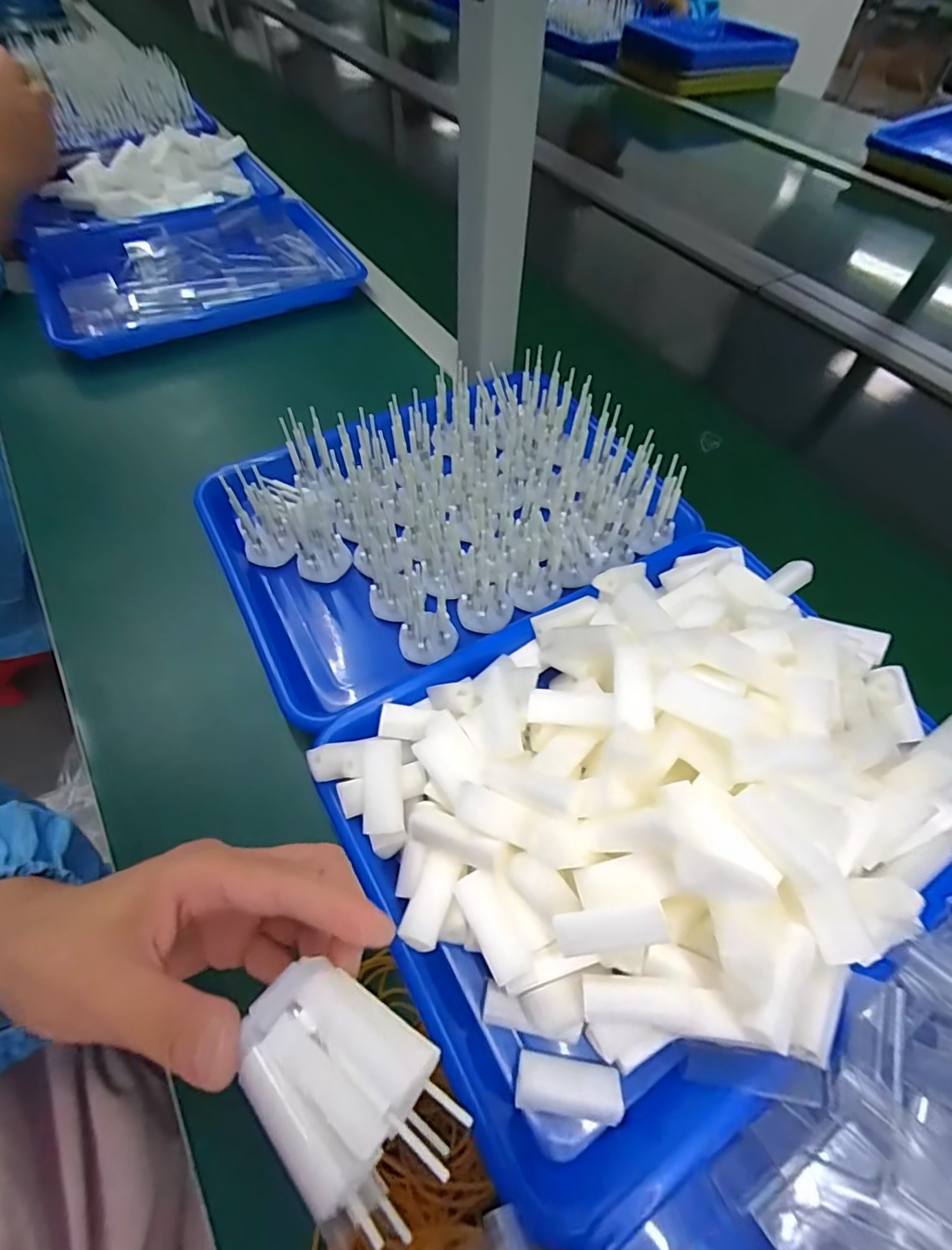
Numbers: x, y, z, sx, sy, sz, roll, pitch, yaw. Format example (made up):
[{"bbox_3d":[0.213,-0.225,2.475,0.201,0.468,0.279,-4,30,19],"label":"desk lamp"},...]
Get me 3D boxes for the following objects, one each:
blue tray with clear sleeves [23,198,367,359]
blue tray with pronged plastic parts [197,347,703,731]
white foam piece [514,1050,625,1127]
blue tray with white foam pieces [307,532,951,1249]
[{"bbox_3d":[-0.329,-0.418,0.618,0.333,0.033,0.258,-23,61,-16],"label":"blue tray with clear sleeves"},{"bbox_3d":[-0.023,-0.088,0.394,0.314,0.066,0.235,-23,61,-17],"label":"blue tray with pronged plastic parts"},{"bbox_3d":[0.042,0.208,0.238,0.046,0.011,0.020,8,57,2],"label":"white foam piece"},{"bbox_3d":[0.103,0.075,0.279,0.319,0.095,0.241,-26,62,-18],"label":"blue tray with white foam pieces"}]

